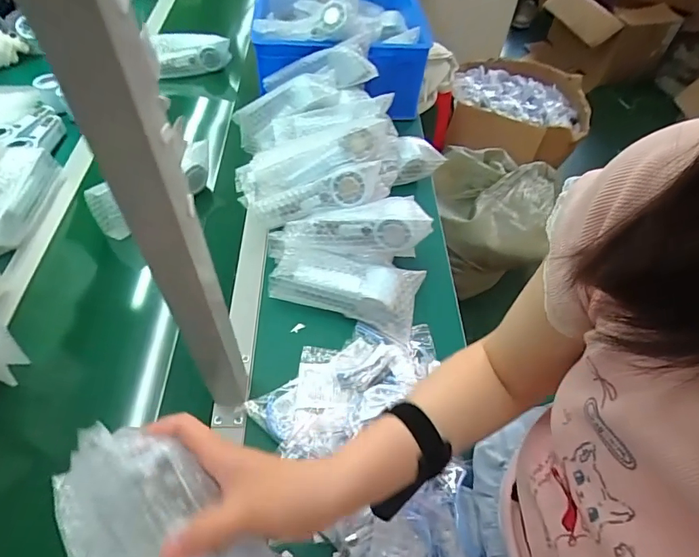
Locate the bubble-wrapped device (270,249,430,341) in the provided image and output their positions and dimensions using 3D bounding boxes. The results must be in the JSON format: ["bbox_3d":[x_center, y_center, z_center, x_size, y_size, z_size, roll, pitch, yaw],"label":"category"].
[{"bbox_3d":[-0.005,0.013,0.651,0.203,0.052,0.090,15,52,7],"label":"bubble-wrapped device"}]

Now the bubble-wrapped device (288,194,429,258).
[{"bbox_3d":[0.011,-0.077,0.659,0.214,0.063,0.073,-2,51,12],"label":"bubble-wrapped device"}]

